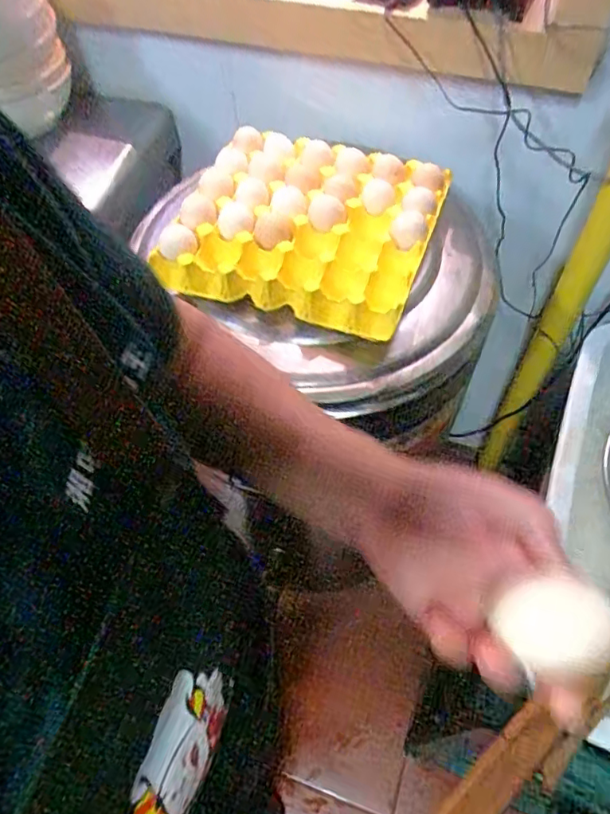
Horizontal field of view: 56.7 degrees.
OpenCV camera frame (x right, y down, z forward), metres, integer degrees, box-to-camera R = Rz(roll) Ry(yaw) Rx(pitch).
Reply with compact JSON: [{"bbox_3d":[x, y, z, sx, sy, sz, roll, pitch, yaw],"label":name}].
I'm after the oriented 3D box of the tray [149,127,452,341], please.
[{"bbox_3d":[-0.003,-0.221,0.671,0.288,0.063,0.266,17,60,13],"label":"tray"}]

